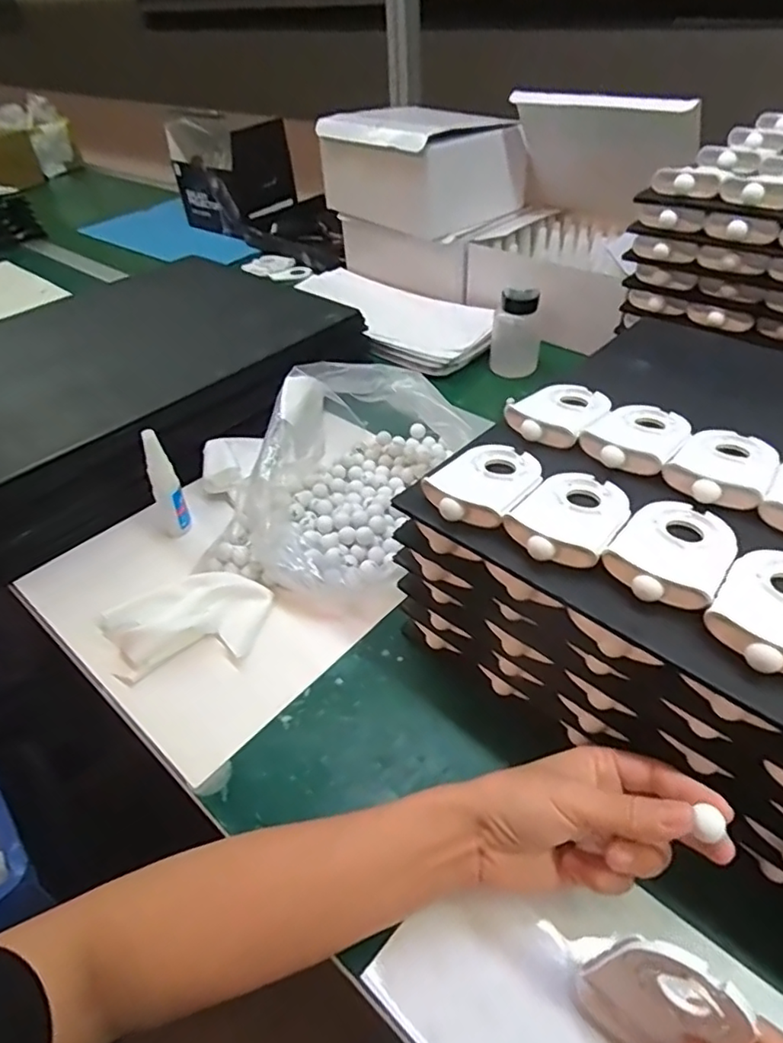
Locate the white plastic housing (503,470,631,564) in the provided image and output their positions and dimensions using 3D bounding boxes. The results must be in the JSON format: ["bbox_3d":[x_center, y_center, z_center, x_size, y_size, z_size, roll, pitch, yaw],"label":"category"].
[{"bbox_3d":[0.110,-0.007,0.362,0.057,0.013,0.087,26,50,29],"label":"white plastic housing"}]

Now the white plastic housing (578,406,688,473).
[{"bbox_3d":[0.175,-0.064,0.422,0.059,0.013,0.085,26,50,29],"label":"white plastic housing"}]

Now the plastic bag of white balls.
[{"bbox_3d":[-0.039,-0.065,0.572,0.185,0.120,0.285,13,45,18],"label":"plastic bag of white balls"}]

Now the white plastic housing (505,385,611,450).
[{"bbox_3d":[0.128,-0.086,0.451,0.057,0.015,0.084,30,52,32],"label":"white plastic housing"}]

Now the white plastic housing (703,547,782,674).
[{"bbox_3d":[0.201,0.044,0.305,0.058,0.013,0.087,26,50,29],"label":"white plastic housing"}]

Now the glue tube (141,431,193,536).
[{"bbox_3d":[-0.208,-0.035,0.547,0.025,0.113,0.017,-18,44,-15],"label":"glue tube"}]

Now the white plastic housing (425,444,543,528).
[{"bbox_3d":[0.062,-0.030,0.391,0.063,0.013,0.088,22,48,26],"label":"white plastic housing"}]

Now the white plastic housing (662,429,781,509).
[{"bbox_3d":[0.219,-0.039,0.390,0.057,0.012,0.085,26,50,29],"label":"white plastic housing"}]

